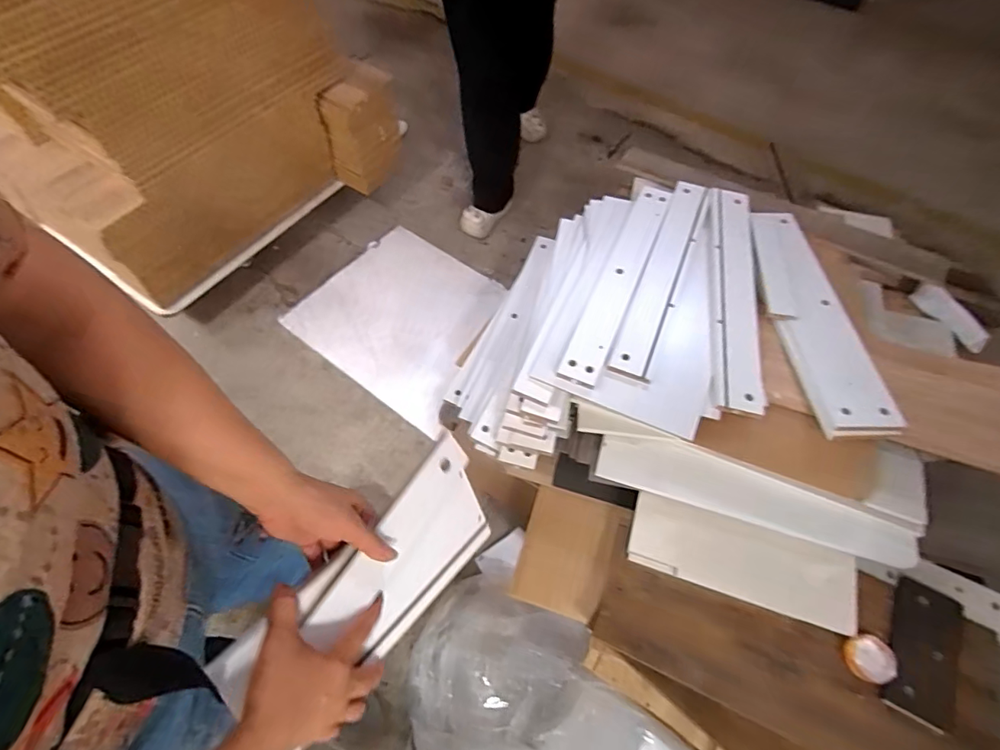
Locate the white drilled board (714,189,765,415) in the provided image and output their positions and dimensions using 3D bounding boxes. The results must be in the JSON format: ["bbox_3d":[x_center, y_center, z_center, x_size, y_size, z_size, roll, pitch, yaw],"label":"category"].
[{"bbox_3d":[0.467,-0.168,0.987,0.073,0.018,0.546,10,61,3],"label":"white drilled board"}]

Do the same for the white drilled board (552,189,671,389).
[{"bbox_3d":[0.247,-0.204,1.027,0.074,0.022,0.557,22,60,11],"label":"white drilled board"}]

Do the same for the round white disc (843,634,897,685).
[{"bbox_3d":[0.588,0.452,0.802,0.072,0.019,0.064,17,59,8],"label":"round white disc"}]

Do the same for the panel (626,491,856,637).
[{"bbox_3d":[0.415,0.319,0.873,0.368,0.014,0.127,16,74,9],"label":"panel"}]

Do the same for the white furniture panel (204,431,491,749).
[{"bbox_3d":[-0.115,0.210,0.505,0.019,0.152,0.295,5,36,37],"label":"white furniture panel"}]

